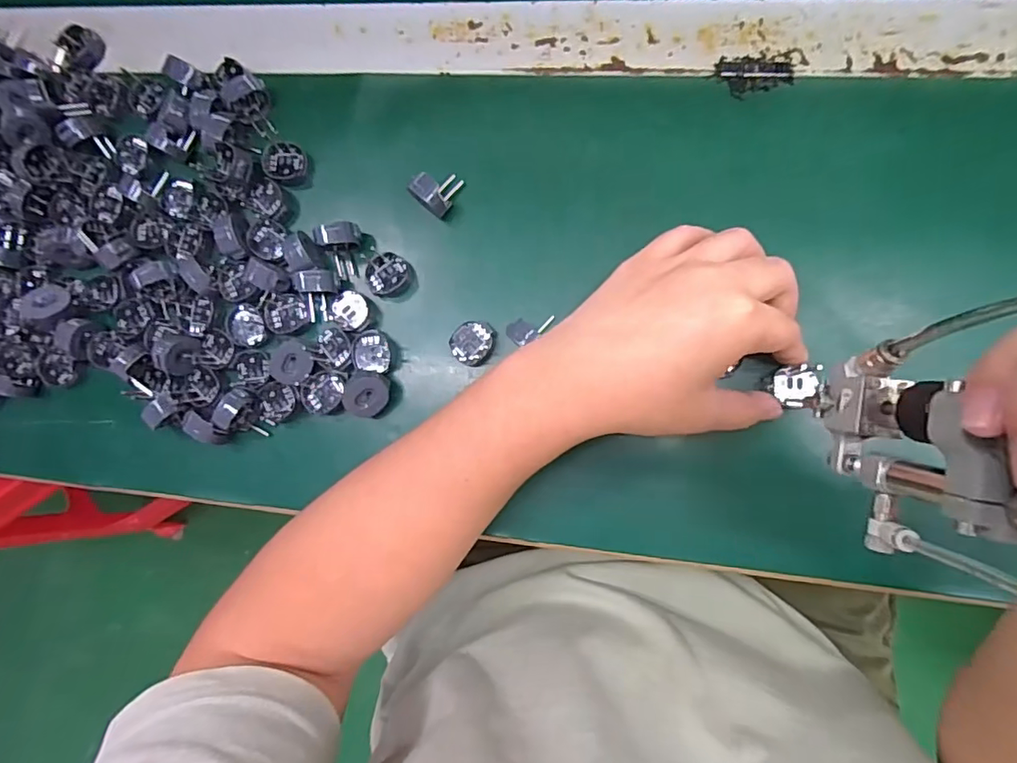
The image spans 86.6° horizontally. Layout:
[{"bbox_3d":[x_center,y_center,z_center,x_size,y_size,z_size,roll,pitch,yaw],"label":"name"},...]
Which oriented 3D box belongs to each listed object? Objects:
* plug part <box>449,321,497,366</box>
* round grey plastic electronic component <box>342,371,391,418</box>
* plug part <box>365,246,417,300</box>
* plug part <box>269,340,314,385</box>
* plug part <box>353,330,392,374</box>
[{"bbox_3d":[-0.022,-0.024,0.340,0.027,0.011,0.027,0,87,8],"label":"plug part"},{"bbox_3d":[-0.089,0.008,0.340,0.025,0.014,0.029,15,90,7],"label":"round grey plastic electronic component"},{"bbox_3d":[-0.076,-0.068,0.347,0.030,0.013,0.029,0,87,8],"label":"plug part"},{"bbox_3d":[-0.140,-0.013,0.346,0.028,0.011,0.028,0,87,8],"label":"plug part"},{"bbox_3d":[-0.087,-0.019,0.347,0.023,0.012,0.027,0,87,8],"label":"plug part"}]

